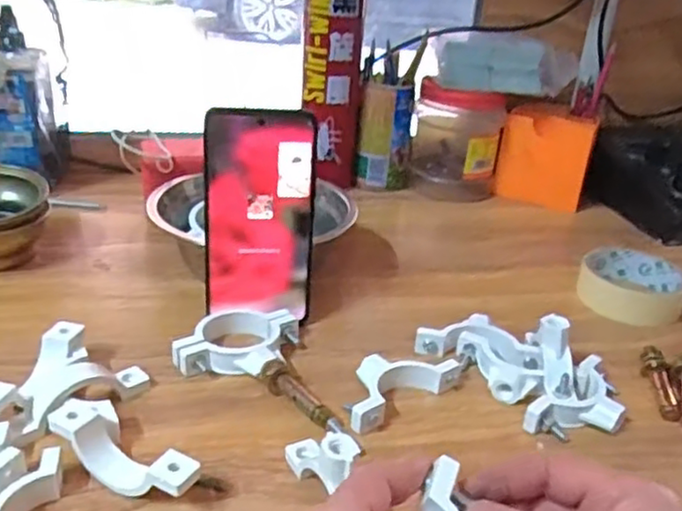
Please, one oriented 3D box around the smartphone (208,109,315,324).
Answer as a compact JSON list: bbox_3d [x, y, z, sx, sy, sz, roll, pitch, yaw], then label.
[{"bbox_3d":[-0.056,-0.028,0.477,0.074,0.146,0.006,-1,21,-11],"label":"smartphone"}]

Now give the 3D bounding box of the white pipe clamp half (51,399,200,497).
[{"bbox_3d":[-0.115,0.106,0.362,0.091,0.027,0.032,21,30,29],"label":"white pipe clamp half"}]

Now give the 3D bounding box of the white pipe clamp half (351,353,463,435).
[{"bbox_3d":[0.032,0.081,0.442,0.092,0.020,0.044,-19,35,-40],"label":"white pipe clamp half"}]

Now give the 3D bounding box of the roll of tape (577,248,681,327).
[{"bbox_3d":[0.247,0.026,0.581,0.083,0.028,0.083,14,28,19],"label":"roll of tape"}]

